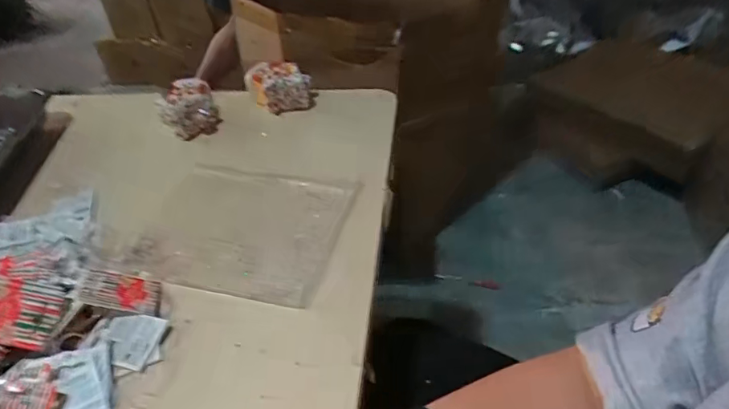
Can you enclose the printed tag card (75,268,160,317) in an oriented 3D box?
[{"bbox_3d":[-0.210,0.074,0.418,0.066,0.009,0.043,15,27,-14],"label":"printed tag card"}]

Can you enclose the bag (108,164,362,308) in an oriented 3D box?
[{"bbox_3d":[-0.123,0.018,0.488,0.194,0.011,0.166,7,42,11],"label":"bag"}]

